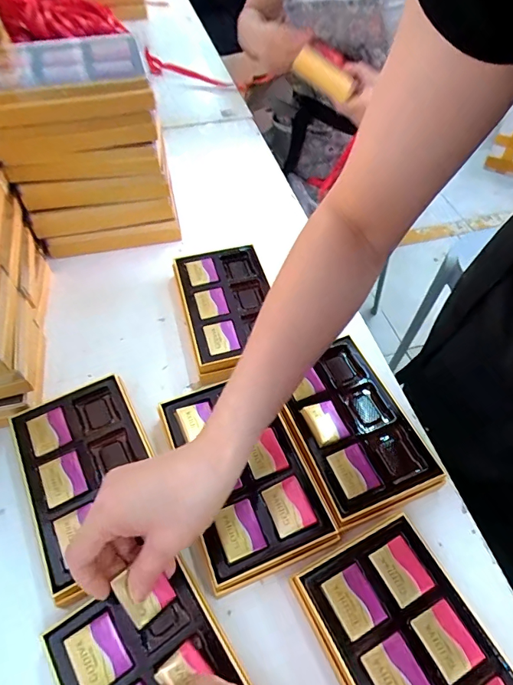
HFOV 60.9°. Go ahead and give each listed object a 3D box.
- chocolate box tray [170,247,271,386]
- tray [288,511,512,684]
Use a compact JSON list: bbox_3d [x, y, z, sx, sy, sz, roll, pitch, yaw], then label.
[{"bbox_3d":[-0.035,-0.034,0.489,0.102,0.039,0.162,-8,52,-10],"label":"chocolate box tray"},{"bbox_3d":[0.107,0.219,0.302,0.105,0.041,0.165,-20,55,-19],"label":"tray"}]

